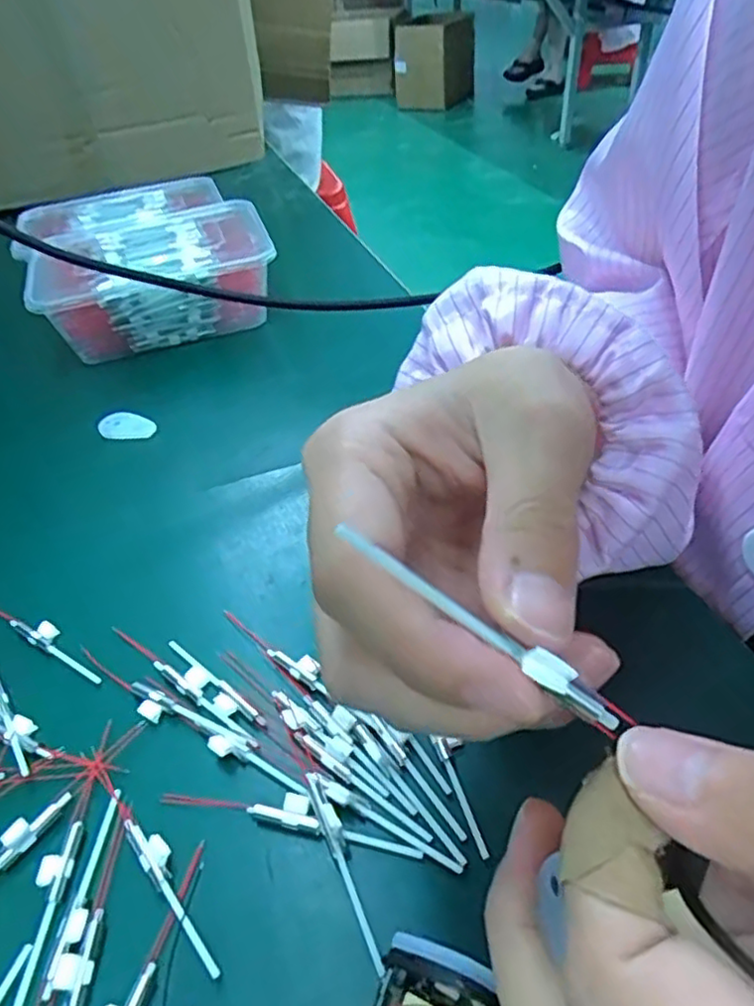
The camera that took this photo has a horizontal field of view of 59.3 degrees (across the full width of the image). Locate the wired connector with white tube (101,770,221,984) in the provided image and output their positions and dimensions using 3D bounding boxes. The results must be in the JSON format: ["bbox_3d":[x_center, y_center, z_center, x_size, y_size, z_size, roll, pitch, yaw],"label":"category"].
[{"bbox_3d":[-0.071,0.114,0.213,0.009,0.006,0.080,-35,49,-27],"label":"wired connector with white tube"}]

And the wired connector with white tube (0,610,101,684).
[{"bbox_3d":[-0.148,0.057,0.291,0.084,0.006,0.011,19,46,25],"label":"wired connector with white tube"}]

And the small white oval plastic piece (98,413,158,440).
[{"bbox_3d":[-0.154,-0.047,0.409,0.036,0.012,0.014,2,43,9],"label":"small white oval plastic piece"}]

